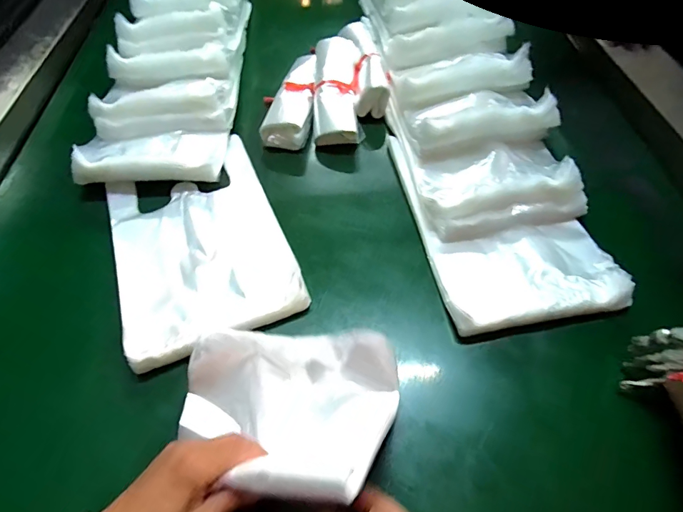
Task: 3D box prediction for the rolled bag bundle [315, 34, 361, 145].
[{"bbox_3d":[-0.007,-0.263,0.625,0.067,0.031,0.207,0,68,2],"label":"rolled bag bundle"}]

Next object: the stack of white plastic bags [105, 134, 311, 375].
[{"bbox_3d":[-0.177,-0.023,0.499,0.197,0.024,0.287,-20,56,-12],"label":"stack of white plastic bags"}]

